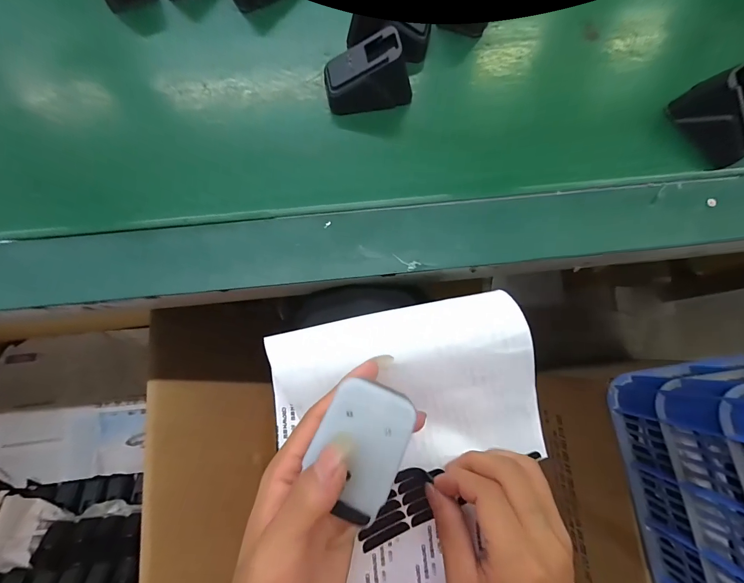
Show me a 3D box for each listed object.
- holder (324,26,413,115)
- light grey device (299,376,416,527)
[{"bbox_3d":[-0.003,-0.172,0.273,0.067,0.042,0.035,-13,79,-2],"label":"holder"},{"bbox_3d":[-0.006,0.079,0.172,0.043,0.012,0.064,21,80,4],"label":"light grey device"}]

